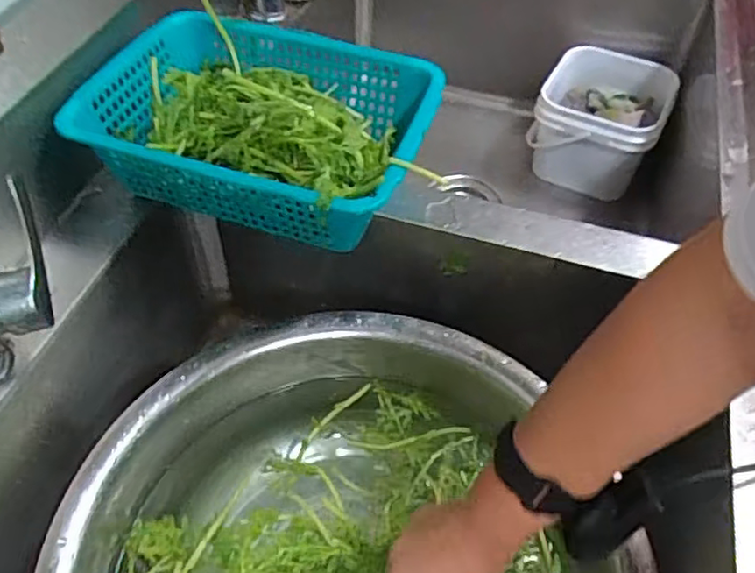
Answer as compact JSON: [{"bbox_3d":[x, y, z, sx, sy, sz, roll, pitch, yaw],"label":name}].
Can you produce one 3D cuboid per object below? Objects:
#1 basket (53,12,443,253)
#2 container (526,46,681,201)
[{"bbox_3d":[-0.101,-0.145,0.576,0.287,0.081,0.208,16,53,11],"label":"basket"},{"bbox_3d":[0.339,-0.244,0.983,0.174,0.154,0.179,23,54,16],"label":"container"}]

